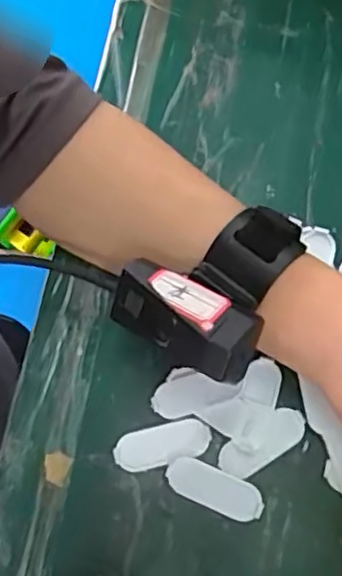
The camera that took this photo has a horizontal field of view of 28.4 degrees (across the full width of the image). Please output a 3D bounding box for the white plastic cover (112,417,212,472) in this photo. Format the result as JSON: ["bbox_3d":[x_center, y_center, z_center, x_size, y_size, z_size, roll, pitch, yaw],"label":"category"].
[{"bbox_3d":[-0.005,0.082,0.353,0.049,0.004,0.020,-13,73,-4],"label":"white plastic cover"}]

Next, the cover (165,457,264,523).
[{"bbox_3d":[0.022,0.102,0.344,0.050,0.004,0.020,22,74,6],"label":"cover"}]

